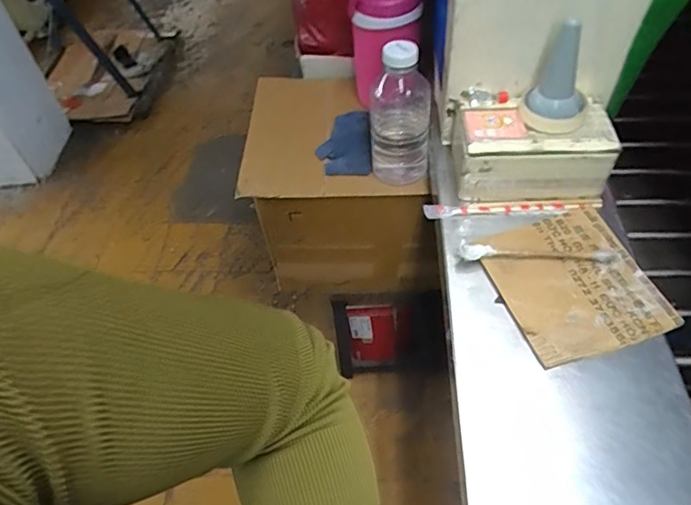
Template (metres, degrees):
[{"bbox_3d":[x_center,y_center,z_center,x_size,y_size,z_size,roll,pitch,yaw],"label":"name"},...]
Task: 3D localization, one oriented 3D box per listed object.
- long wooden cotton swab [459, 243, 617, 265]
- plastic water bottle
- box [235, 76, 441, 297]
[{"bbox_3d":[0.238,0.002,0.663,0.190,0.022,0.019,0,51,4],"label":"long wooden cotton swab"},{"bbox_3d":[0.086,-0.210,0.852,0.093,0.248,0.084,-2,51,3],"label":"plastic water bottle"},{"bbox_3d":[-0.002,-0.133,1.092,0.336,0.295,0.328,1,52,5],"label":"box"}]

